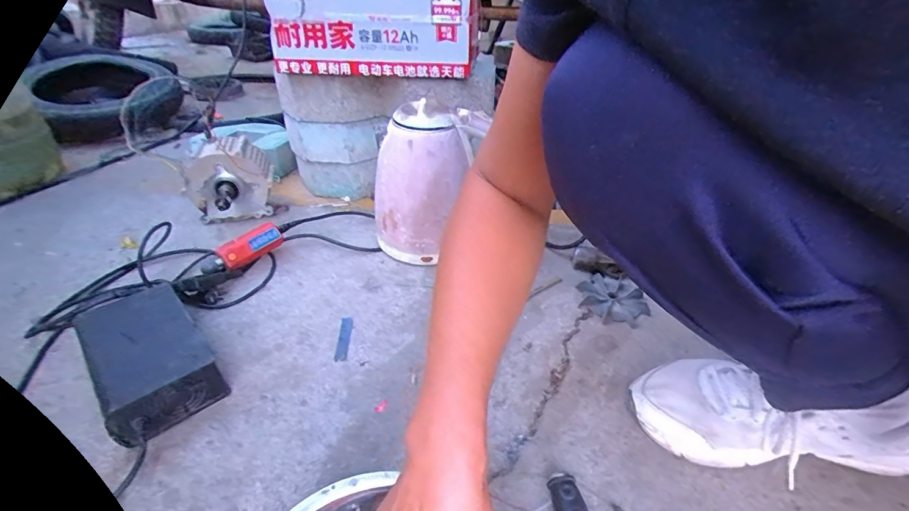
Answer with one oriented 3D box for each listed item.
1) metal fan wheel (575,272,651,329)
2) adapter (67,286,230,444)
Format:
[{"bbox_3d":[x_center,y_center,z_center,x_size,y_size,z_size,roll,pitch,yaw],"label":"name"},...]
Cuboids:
[{"bbox_3d":[0.218,0.058,0.585,0.086,0.012,0.092,5,37,6],"label":"metal fan wheel"},{"bbox_3d":[-0.331,0.109,0.461,0.098,0.062,0.172,-29,46,-33],"label":"adapter"}]

